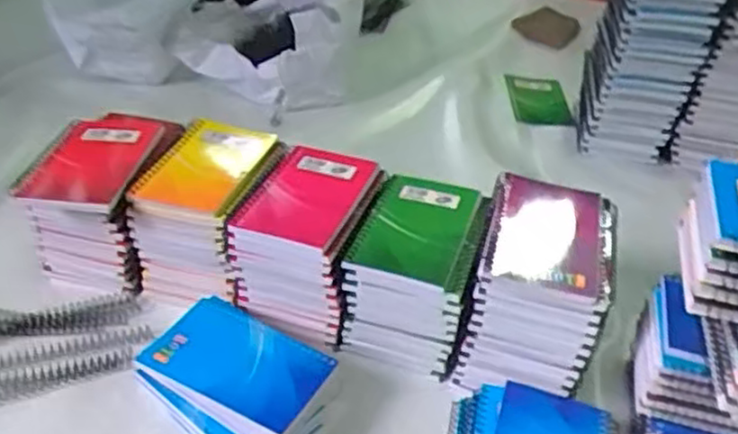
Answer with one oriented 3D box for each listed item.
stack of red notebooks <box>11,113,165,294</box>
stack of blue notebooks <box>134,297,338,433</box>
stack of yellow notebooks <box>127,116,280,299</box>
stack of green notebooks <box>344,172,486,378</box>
[{"bbox_3d":[-0.240,-0.015,0.648,0.108,0.103,0.135,5,40,3],"label":"stack of red notebooks"},{"bbox_3d":[-0.100,0.117,0.540,0.127,0.032,0.100,25,45,24],"label":"stack of blue notebooks"},{"bbox_3d":[-0.140,-0.008,0.639,0.088,0.109,0.135,9,40,7],"label":"stack of yellow notebooks"},{"bbox_3d":[0.041,0.042,0.606,0.094,0.099,0.135,12,41,11],"label":"stack of green notebooks"}]

